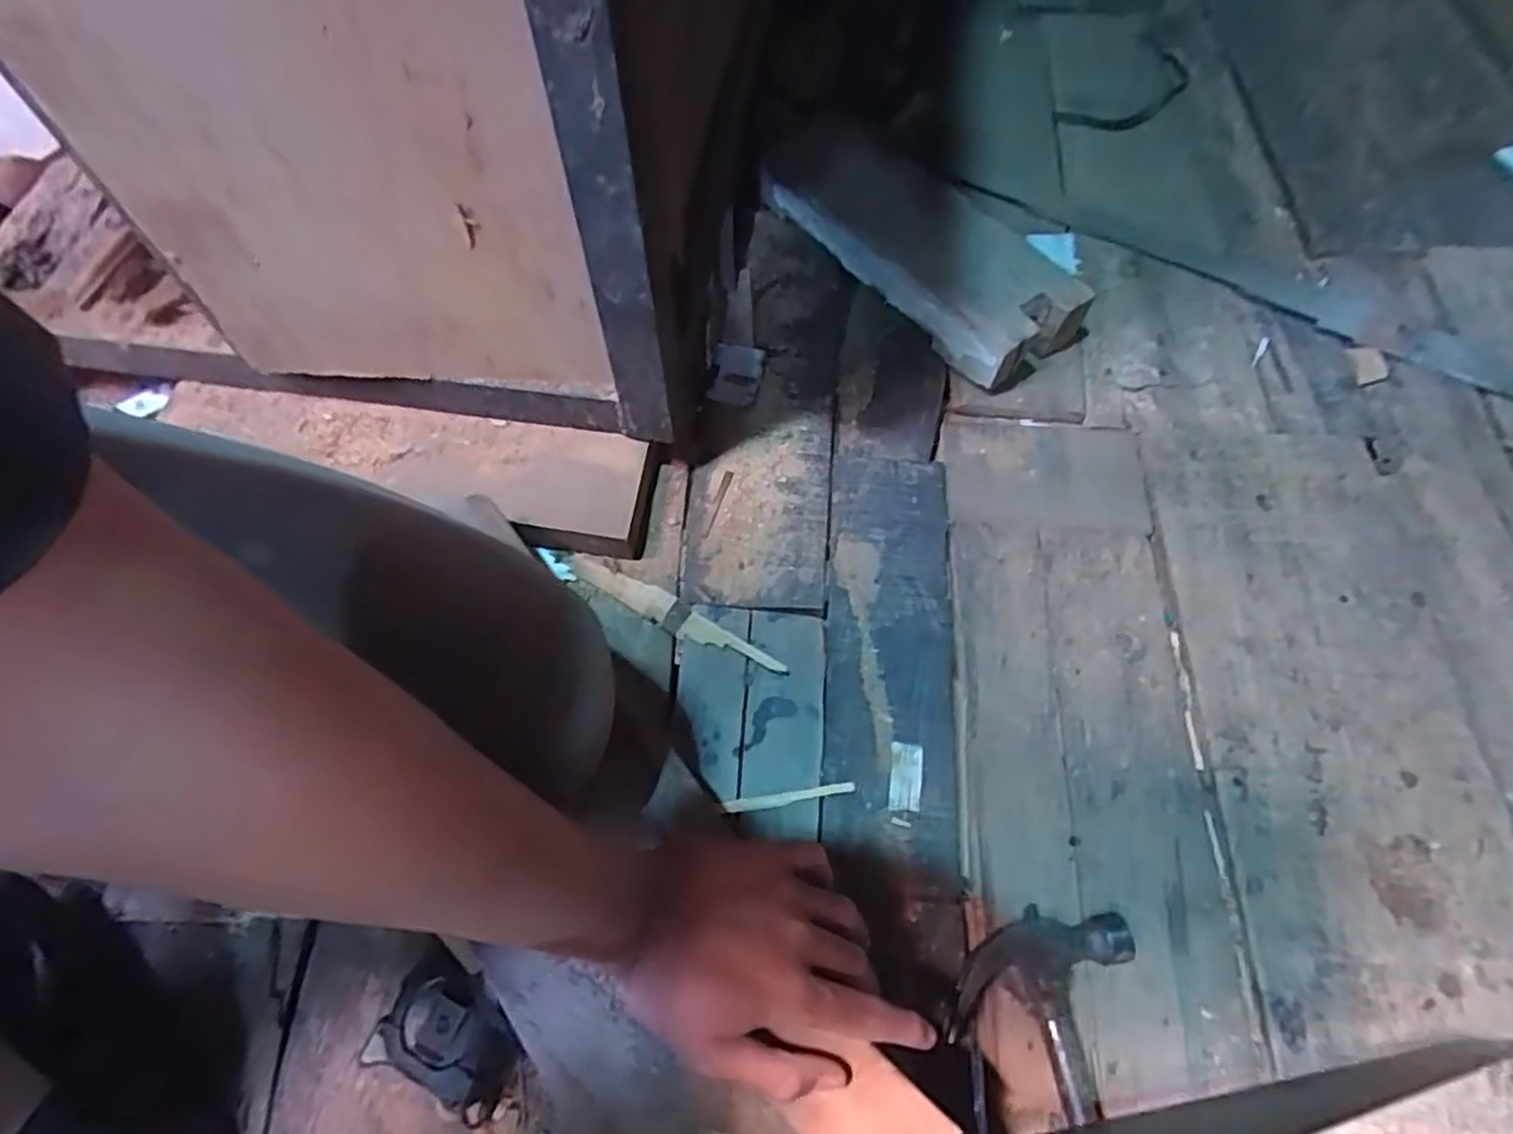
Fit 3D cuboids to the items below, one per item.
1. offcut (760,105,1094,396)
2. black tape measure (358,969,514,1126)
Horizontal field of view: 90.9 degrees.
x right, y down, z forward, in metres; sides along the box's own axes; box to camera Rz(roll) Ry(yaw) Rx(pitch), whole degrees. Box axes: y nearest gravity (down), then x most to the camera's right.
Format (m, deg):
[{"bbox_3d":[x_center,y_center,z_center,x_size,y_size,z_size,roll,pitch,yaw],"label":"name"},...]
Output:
[{"bbox_3d":[0.140,-0.323,0.707,0.108,0.079,0.358,-34,68,-15],"label":"offcut"},{"bbox_3d":[-0.173,0.271,0.429,0.071,0.042,0.061,30,68,15],"label":"black tape measure"}]

